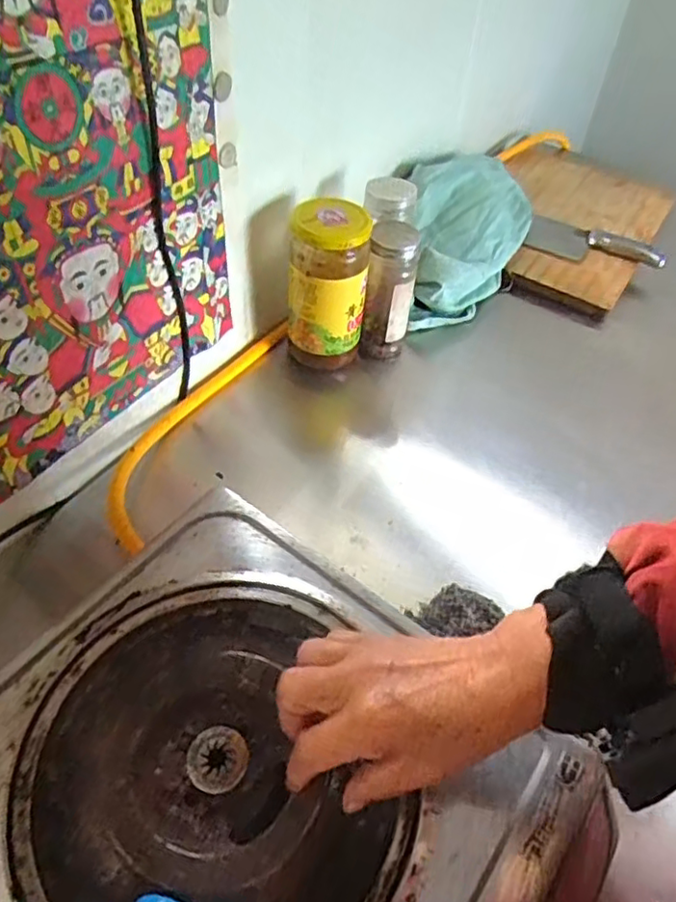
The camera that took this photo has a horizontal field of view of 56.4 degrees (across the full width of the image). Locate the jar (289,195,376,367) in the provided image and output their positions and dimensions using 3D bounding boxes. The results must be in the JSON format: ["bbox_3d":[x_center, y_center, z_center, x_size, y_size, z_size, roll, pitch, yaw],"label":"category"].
[{"bbox_3d":[-0.011,-0.178,0.697,0.084,0.171,0.073,9,48,1],"label":"jar"}]

